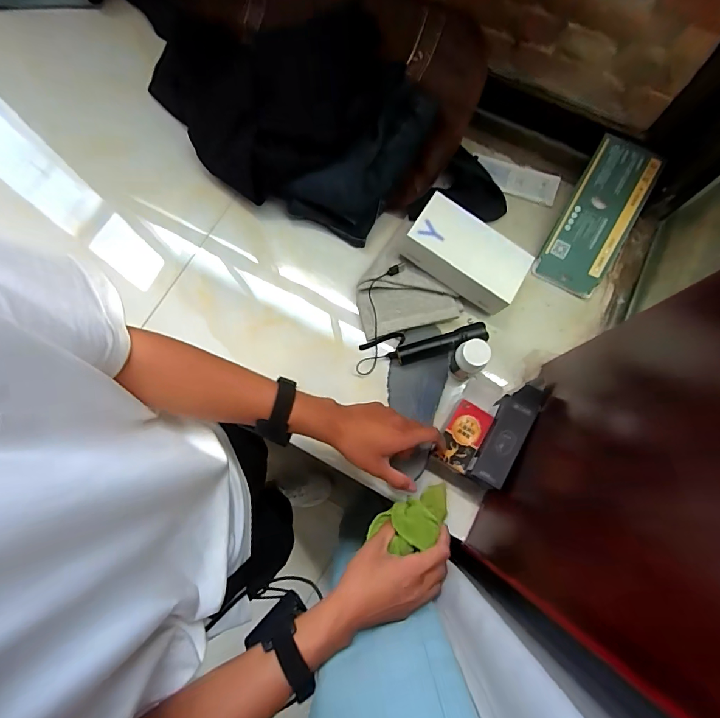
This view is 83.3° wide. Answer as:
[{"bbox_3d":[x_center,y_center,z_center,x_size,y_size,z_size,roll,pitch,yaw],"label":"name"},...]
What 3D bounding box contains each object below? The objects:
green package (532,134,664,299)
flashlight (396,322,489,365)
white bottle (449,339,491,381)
[{"bbox_3d":[0.384,-0.229,0.656,0.104,0.015,0.252,29,91,7],"label":"green package"},{"bbox_3d":[0.126,-0.021,0.628,0.139,0.032,0.030,-16,76,-4],"label":"flashlight"},{"bbox_3d":[0.157,0.000,0.585,0.042,0.066,0.042,0,76,0],"label":"white bottle"}]

